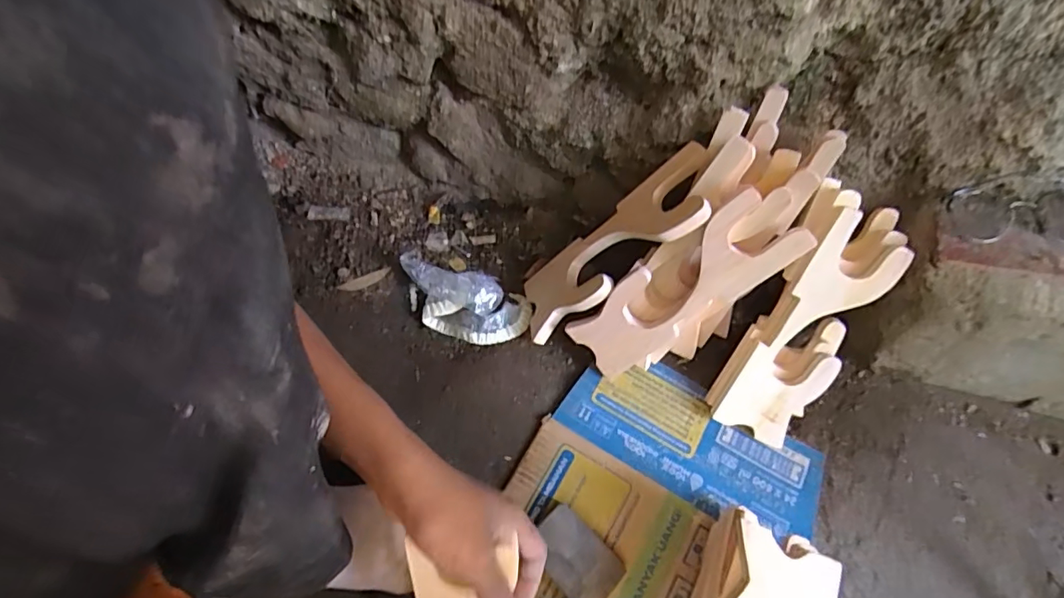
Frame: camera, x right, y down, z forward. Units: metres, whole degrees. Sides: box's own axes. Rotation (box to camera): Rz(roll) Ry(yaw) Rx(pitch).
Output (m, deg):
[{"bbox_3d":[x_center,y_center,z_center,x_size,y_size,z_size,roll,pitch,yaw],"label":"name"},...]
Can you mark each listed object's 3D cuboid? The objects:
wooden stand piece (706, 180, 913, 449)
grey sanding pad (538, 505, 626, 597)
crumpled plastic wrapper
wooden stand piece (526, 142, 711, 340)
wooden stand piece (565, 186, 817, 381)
[{"bbox_3d":[0.253,0.023,0.486,0.085,0.035,0.237,25,108,9],"label":"wooden stand piece"},{"bbox_3d":[0.037,0.230,0.463,0.079,0.019,0.054,43,73,15],"label":"grey sanding pad"},{"bbox_3d":[-0.078,0.001,0.562,0.148,0.030,0.072,20,68,7],"label":"crumpled plastic wrapper"},{"bbox_3d":[0.076,-0.045,0.506,0.017,0.231,0.072,20,43,-38],"label":"wooden stand piece"},{"bbox_3d":[0.136,-0.006,0.479,0.083,0.218,0.025,44,29,-10],"label":"wooden stand piece"}]

